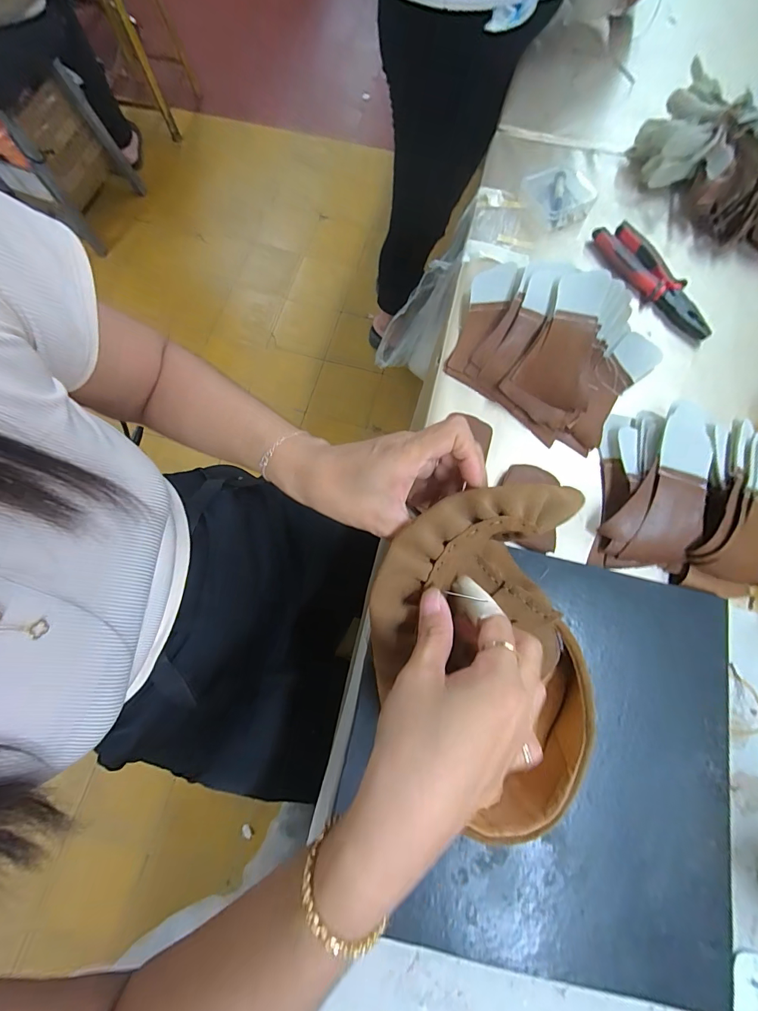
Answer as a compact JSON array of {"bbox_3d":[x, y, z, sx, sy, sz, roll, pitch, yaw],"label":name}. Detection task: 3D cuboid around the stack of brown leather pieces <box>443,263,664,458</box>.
[{"bbox_3d":[0.182,-0.178,0.428,0.211,0.060,0.157,37,77,9],"label":"stack of brown leather pieces"}]

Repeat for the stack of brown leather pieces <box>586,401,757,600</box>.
[{"bbox_3d":[0.312,-0.010,0.389,0.167,0.044,0.175,13,75,3],"label":"stack of brown leather pieces"}]

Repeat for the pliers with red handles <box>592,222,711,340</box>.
[{"bbox_3d":[0.331,-0.272,0.478,0.047,0.022,0.179,-24,76,-7],"label":"pliers with red handles"}]

